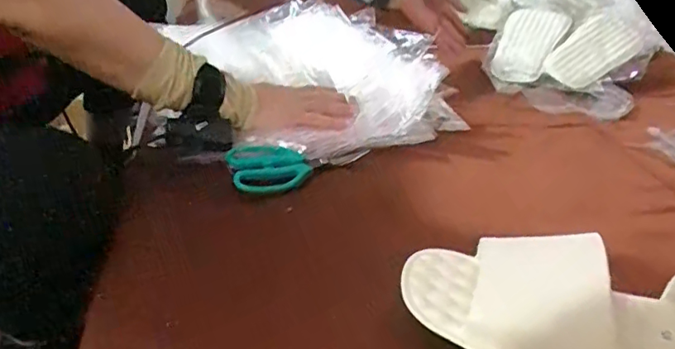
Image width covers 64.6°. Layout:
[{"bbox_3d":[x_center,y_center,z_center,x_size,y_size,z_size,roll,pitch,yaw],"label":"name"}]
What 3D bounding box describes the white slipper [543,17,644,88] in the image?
[{"bbox_3d":[0.416,-0.205,0.864,0.231,0.052,0.088,-24,42,-38],"label":"white slipper"}]

